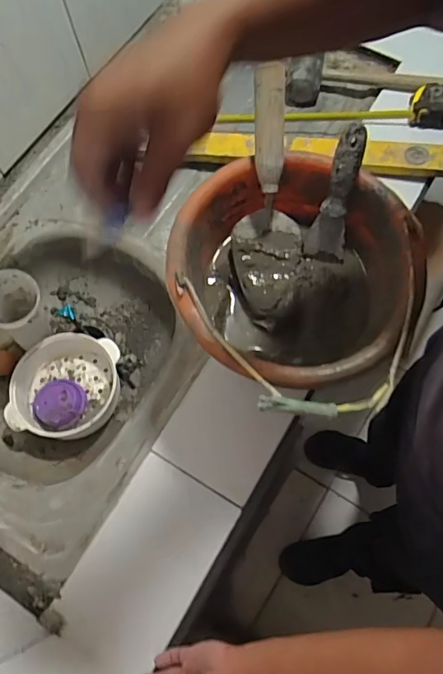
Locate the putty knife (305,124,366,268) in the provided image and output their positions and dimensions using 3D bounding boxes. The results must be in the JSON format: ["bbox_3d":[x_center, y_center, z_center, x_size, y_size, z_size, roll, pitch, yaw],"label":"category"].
[{"bbox_3d":[0.139,-0.163,0.591,0.047,0.164,0.016,12,40,5],"label":"putty knife"}]

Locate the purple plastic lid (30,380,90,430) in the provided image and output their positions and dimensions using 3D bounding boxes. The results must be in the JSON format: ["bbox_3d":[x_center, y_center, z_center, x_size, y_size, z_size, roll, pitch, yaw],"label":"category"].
[{"bbox_3d":[-0.271,0.108,0.828,0.086,0.027,0.082,0,70,1],"label":"purple plastic lid"}]

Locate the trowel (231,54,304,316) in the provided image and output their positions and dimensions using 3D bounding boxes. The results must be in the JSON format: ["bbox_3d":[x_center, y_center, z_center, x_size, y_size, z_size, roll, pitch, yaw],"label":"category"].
[{"bbox_3d":[0.059,-0.160,0.595,0.087,0.268,0.079,4,28,2],"label":"trowel"}]

